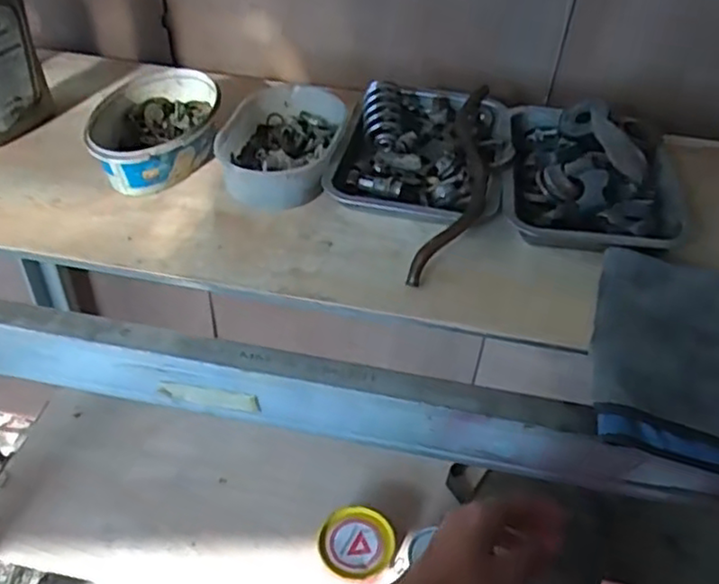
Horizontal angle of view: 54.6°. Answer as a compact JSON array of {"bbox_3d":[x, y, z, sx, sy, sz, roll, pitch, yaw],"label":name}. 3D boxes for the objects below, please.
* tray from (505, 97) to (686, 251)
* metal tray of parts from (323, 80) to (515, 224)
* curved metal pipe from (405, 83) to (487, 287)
[{"bbox_3d":[0.254,-0.136,0.753,0.182,0.063,0.215,9,44,9],"label":"tray"},{"bbox_3d":[0.078,-0.166,0.793,0.185,0.048,0.227,13,45,13],"label":"metal tray of parts"},{"bbox_3d":[0.115,-0.125,0.757,0.055,0.045,0.319,11,45,11],"label":"curved metal pipe"}]

